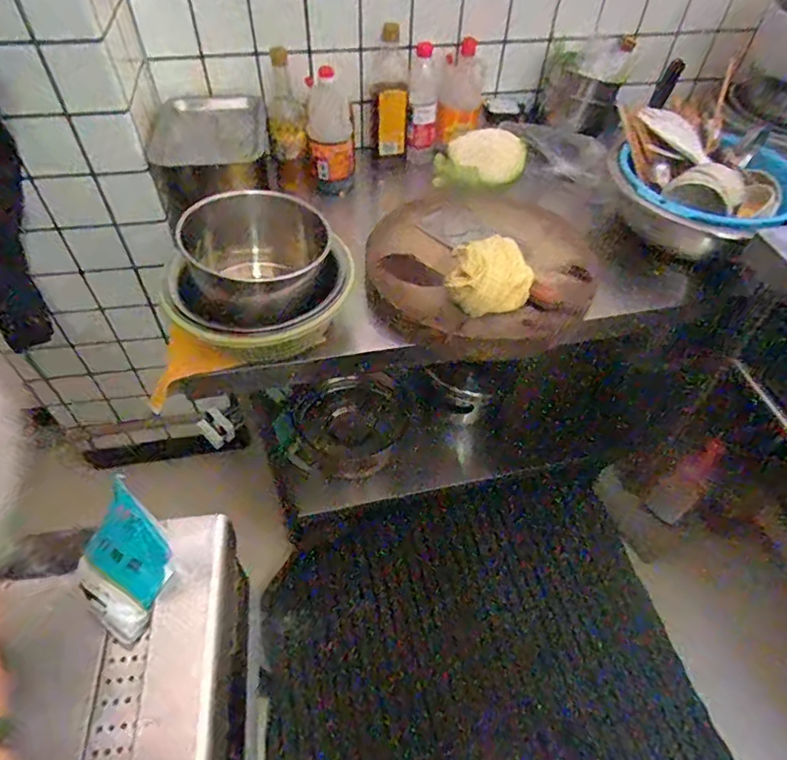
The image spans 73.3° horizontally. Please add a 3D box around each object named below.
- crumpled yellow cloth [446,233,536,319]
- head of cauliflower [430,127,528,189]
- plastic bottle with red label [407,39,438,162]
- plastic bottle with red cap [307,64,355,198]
[{"bbox_3d":[0.142,-0.151,0.780,0.129,0.104,0.095,3,51,0],"label":"crumpled yellow cloth"},{"bbox_3d":[0.168,-0.428,1.032,0.171,0.079,0.112,10,51,5],"label":"head of cauliflower"},{"bbox_3d":[0.061,-0.553,1.083,0.063,0.211,0.053,6,51,2],"label":"plastic bottle with red label"},{"bbox_3d":[-0.118,-0.470,1.002,0.089,0.213,0.076,-4,51,-6],"label":"plastic bottle with red cap"}]

